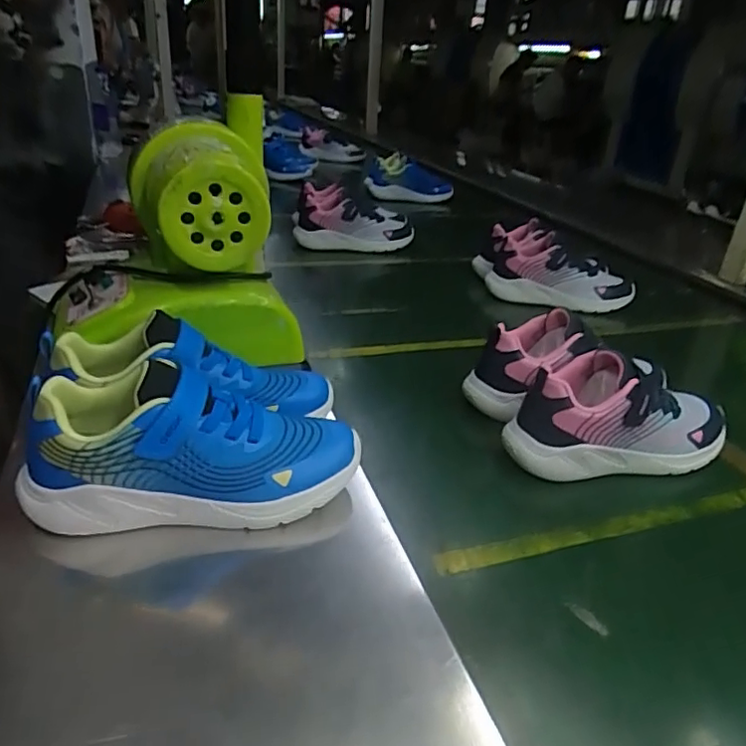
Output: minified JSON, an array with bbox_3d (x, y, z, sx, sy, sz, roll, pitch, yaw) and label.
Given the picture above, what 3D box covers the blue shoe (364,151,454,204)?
[{"bbox_3d":[0.097,-0.509,1.570,0.226,0.115,0.072,10,25,-16],"label":"blue shoe"}]

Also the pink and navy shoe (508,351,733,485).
[{"bbox_3d":[0.231,0.041,0.549,0.214,0.115,0.074,-5,28,-8],"label":"pink and navy shoe"}]

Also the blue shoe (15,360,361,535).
[{"bbox_3d":[-0.122,0.051,0.418,0.224,0.103,0.081,6,26,-15],"label":"blue shoe"}]

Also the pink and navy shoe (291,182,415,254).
[{"bbox_3d":[-0.042,-0.283,1.139,0.230,0.120,0.112,-1,28,0],"label":"pink and navy shoe"}]

